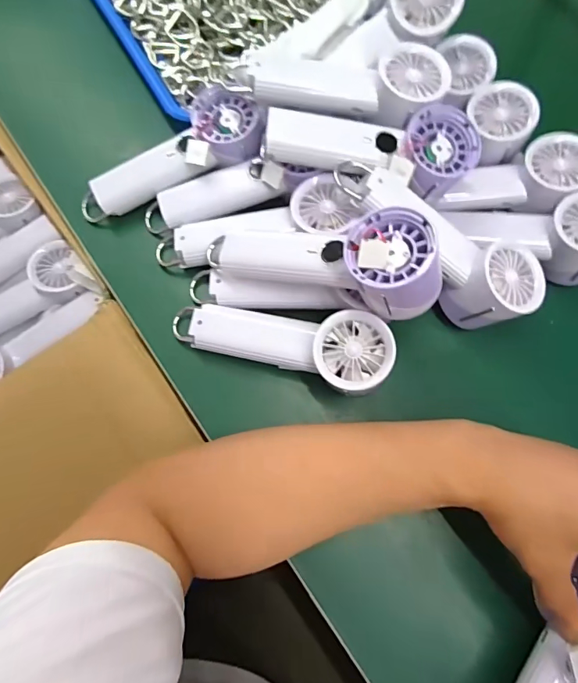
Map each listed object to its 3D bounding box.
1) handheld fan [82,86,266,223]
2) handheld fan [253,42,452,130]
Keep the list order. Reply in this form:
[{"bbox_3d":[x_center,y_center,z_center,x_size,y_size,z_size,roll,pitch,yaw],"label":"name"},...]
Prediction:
[{"bbox_3d":[-0.115,-0.176,0.418,0.190,0.031,0.071,-27,76,4],"label":"handheld fan"},{"bbox_3d":[0.053,-0.231,0.390,0.170,0.039,0.073,10,74,2],"label":"handheld fan"}]

